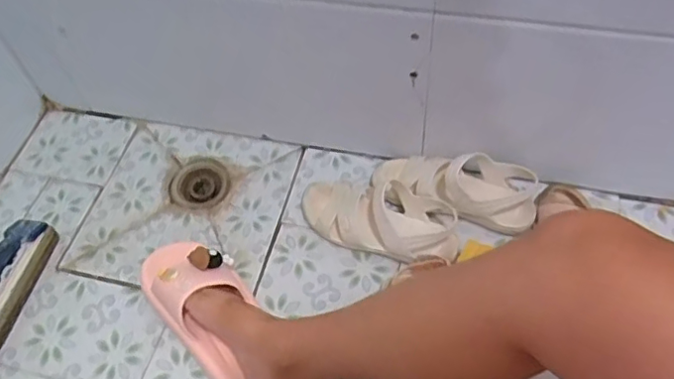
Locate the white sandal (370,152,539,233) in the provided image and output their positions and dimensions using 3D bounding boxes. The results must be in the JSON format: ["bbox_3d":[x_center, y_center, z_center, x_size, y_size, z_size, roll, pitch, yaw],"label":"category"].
[{"bbox_3d":[0.173,-0.015,0.850,0.241,0.077,0.100,14,56,14],"label":"white sandal"}]

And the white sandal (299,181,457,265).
[{"bbox_3d":[0.059,0.038,0.847,0.241,0.063,0.105,14,56,14],"label":"white sandal"}]

